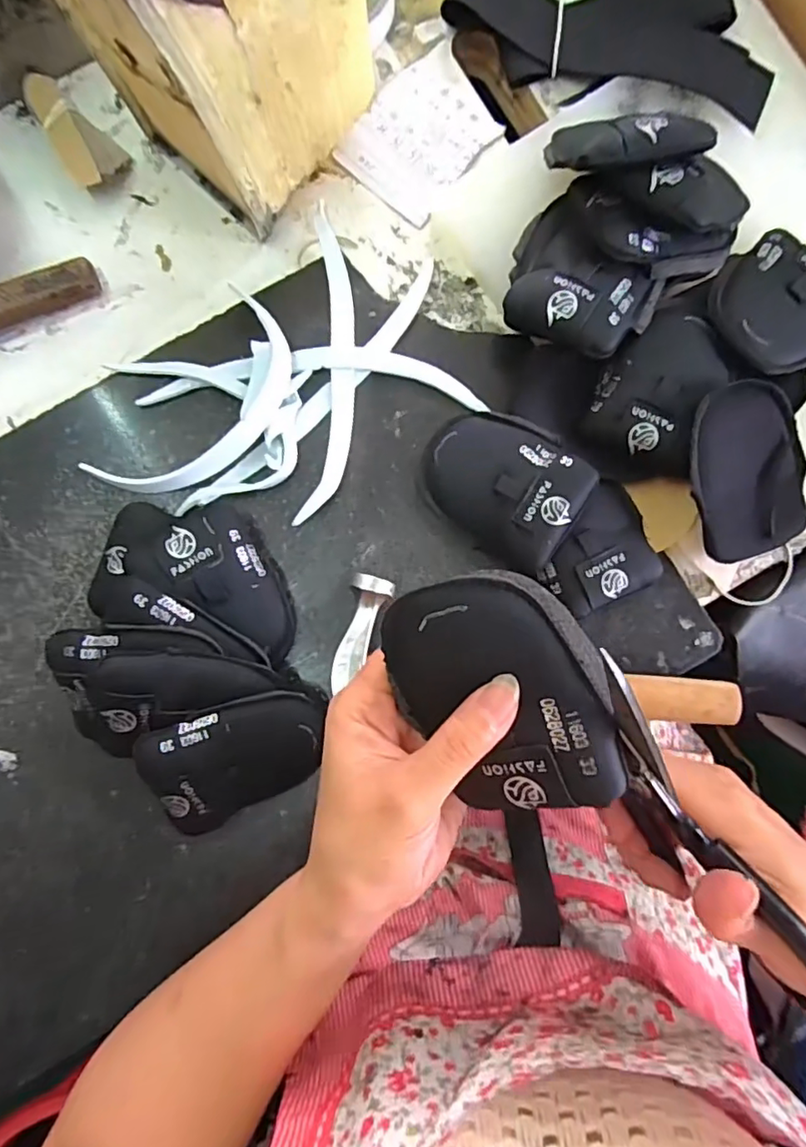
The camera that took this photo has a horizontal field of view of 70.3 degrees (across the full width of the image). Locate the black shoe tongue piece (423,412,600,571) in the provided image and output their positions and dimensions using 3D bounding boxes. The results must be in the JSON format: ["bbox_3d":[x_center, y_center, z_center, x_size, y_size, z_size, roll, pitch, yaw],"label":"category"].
[{"bbox_3d":[0.058,-0.055,0.343,0.094,0.031,0.072,33,87,1],"label":"black shoe tongue piece"}]

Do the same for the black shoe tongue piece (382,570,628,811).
[{"bbox_3d":[0.035,0.044,0.213,0.076,0.017,0.092,-14,101,16],"label":"black shoe tongue piece"}]

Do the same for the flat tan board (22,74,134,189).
[{"bbox_3d":[-0.222,-0.295,0.382,0.038,0.016,0.079,-42,86,-4],"label":"flat tan board"}]

